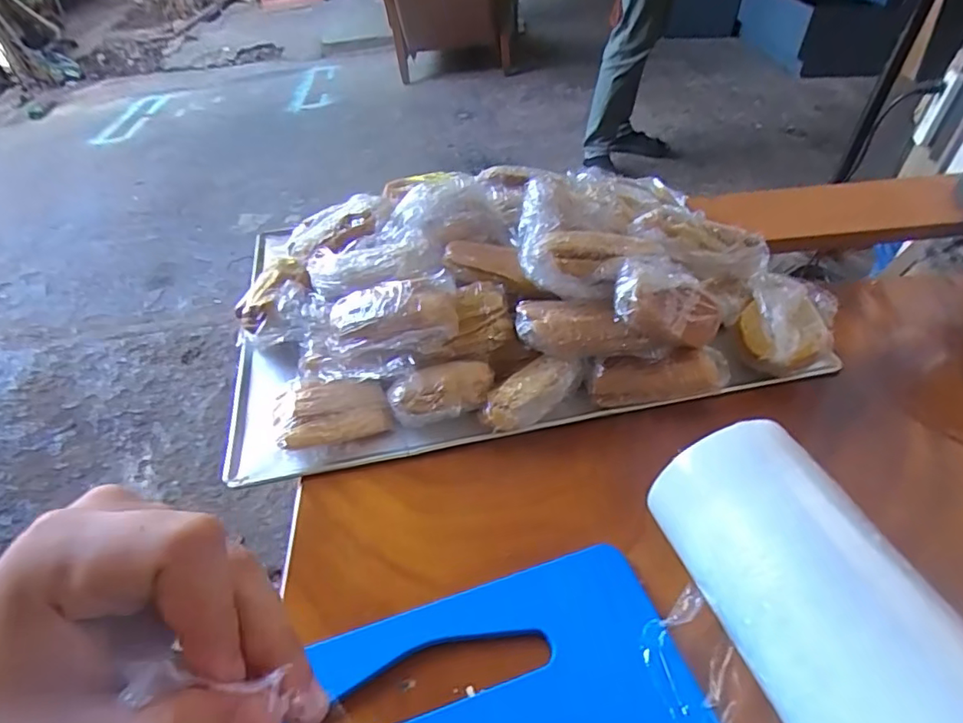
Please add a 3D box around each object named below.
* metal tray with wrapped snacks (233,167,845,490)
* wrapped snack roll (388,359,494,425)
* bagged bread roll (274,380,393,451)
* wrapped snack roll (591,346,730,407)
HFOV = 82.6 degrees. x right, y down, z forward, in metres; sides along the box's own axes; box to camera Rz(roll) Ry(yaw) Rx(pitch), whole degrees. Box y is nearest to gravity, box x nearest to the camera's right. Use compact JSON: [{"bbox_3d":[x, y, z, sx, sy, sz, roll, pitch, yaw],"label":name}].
[{"bbox_3d":[0.022,-0.058,0.414,0.418,0.109,0.200,-7,43,-8],"label":"metal tray with wrapped snacks"},{"bbox_3d":[-0.027,0.023,0.382,0.070,0.033,0.028,-7,43,-8],"label":"wrapped snack roll"},{"bbox_3d":[-0.101,0.037,0.377,0.073,0.027,0.042,-13,44,-12],"label":"bagged bread roll"},{"bbox_3d":[0.129,0.011,0.391,0.099,0.035,0.029,-7,43,-8],"label":"wrapped snack roll"}]

